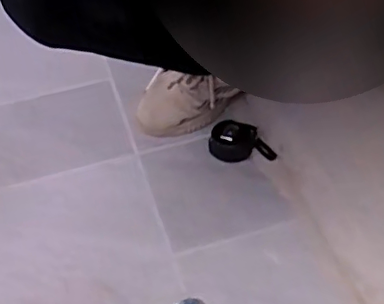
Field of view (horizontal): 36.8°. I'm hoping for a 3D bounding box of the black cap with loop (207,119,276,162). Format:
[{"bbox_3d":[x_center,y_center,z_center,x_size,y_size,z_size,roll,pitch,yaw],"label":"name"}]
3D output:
[{"bbox_3d":[0.076,-0.018,0.876,0.096,0.038,0.057,0,46,5],"label":"black cap with loop"}]

